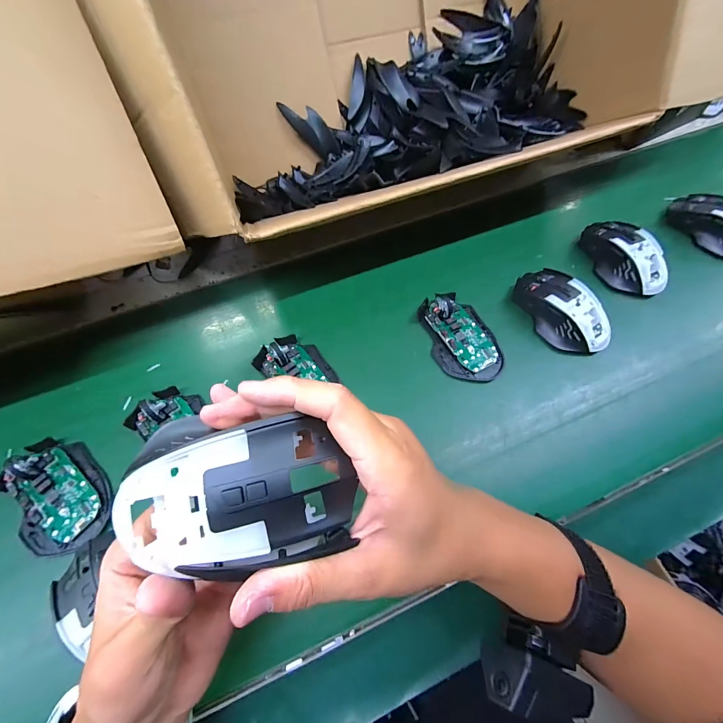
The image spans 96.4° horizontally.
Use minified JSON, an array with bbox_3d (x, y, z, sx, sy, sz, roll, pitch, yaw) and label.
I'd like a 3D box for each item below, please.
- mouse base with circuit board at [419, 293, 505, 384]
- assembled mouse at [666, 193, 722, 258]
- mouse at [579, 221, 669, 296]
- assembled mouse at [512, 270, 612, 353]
[{"bbox_3d":[0.115,-0.031,0.366,0.072,0.030,0.110,-13,63,-6],"label":"mouse base with circuit board"},{"bbox_3d":[0.486,-0.189,0.440,0.064,0.041,0.115,-15,64,-7],"label":"assembled mouse"},{"bbox_3d":[0.333,-0.135,0.413,0.062,0.040,0.115,-14,63,-7],"label":"mouse"},{"bbox_3d":[0.232,-0.061,0.376,0.061,0.041,0.114,-27,66,-13],"label":"assembled mouse"}]

